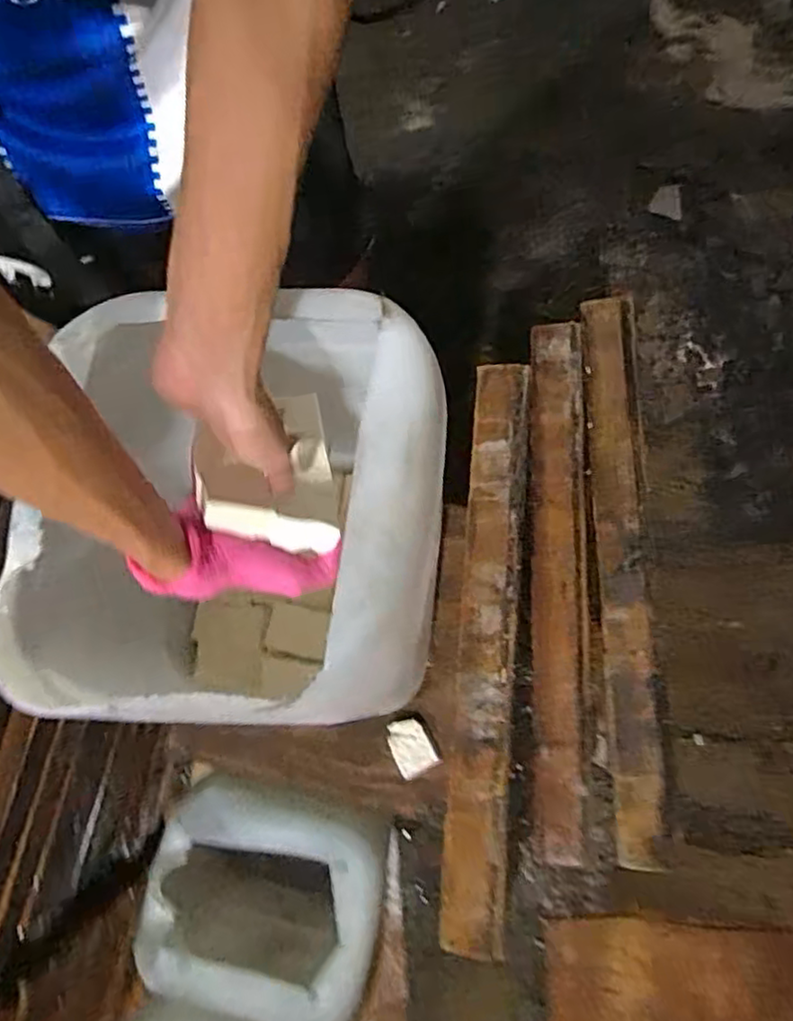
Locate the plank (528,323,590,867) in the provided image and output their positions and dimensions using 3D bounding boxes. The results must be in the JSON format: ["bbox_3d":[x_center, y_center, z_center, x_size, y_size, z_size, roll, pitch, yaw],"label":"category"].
[{"bbox_3d":[0.159,0.064,0.656,0.054,0.010,0.517,-2,79,18],"label":"plank"}]

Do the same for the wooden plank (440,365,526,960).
[{"bbox_3d":[0.087,0.120,0.651,0.054,0.029,0.545,4,78,2],"label":"wooden plank"}]

